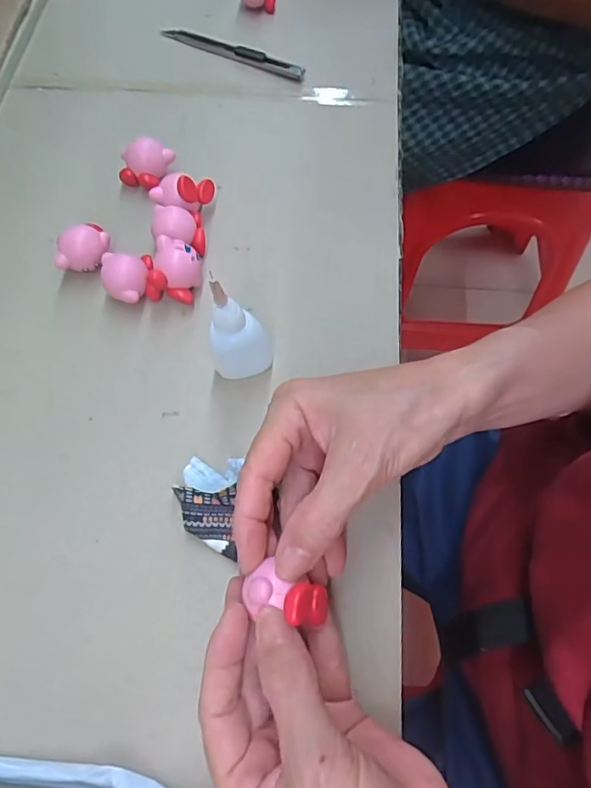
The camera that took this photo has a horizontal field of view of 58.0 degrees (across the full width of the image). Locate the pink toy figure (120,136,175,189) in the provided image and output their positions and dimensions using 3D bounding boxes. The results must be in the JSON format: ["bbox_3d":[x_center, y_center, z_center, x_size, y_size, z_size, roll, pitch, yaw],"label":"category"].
[{"bbox_3d":[-0.109,-0.168,0.385,0.031,0.025,0.027,24,68,10],"label":"pink toy figure"}]

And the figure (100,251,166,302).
[{"bbox_3d":[-0.104,-0.076,0.342,0.037,0.024,0.035,-1,64,2],"label":"figure"}]

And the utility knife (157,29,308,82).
[{"bbox_3d":[-0.055,-0.290,0.452,0.137,0.016,0.011,28,69,12],"label":"utility knife"}]

